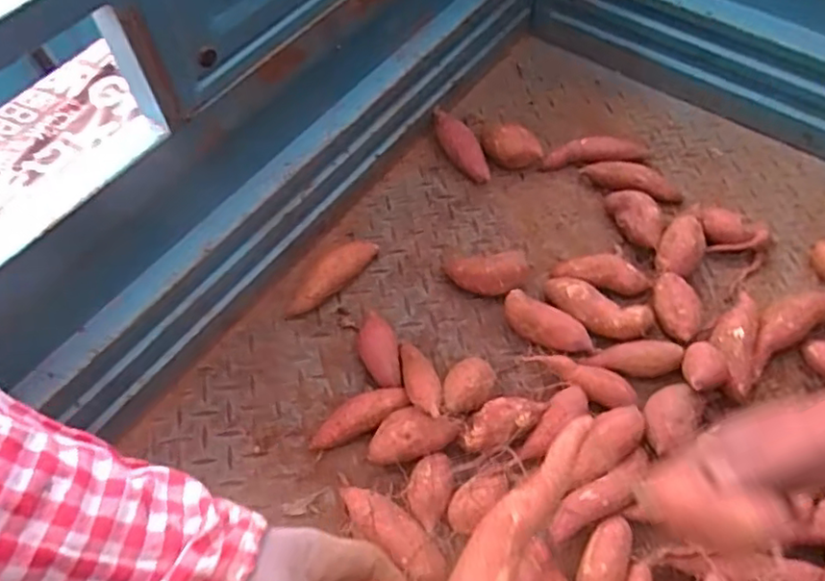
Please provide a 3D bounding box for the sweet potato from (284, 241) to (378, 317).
[{"bbox_3d":[-0.101,-0.019,0.791,0.139,0.044,0.039,-36,63,-19],"label":"sweet potato"}]

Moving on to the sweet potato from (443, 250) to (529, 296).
[{"bbox_3d":[0.094,-0.019,0.787,0.104,0.051,0.055,2,58,3],"label":"sweet potato"}]

